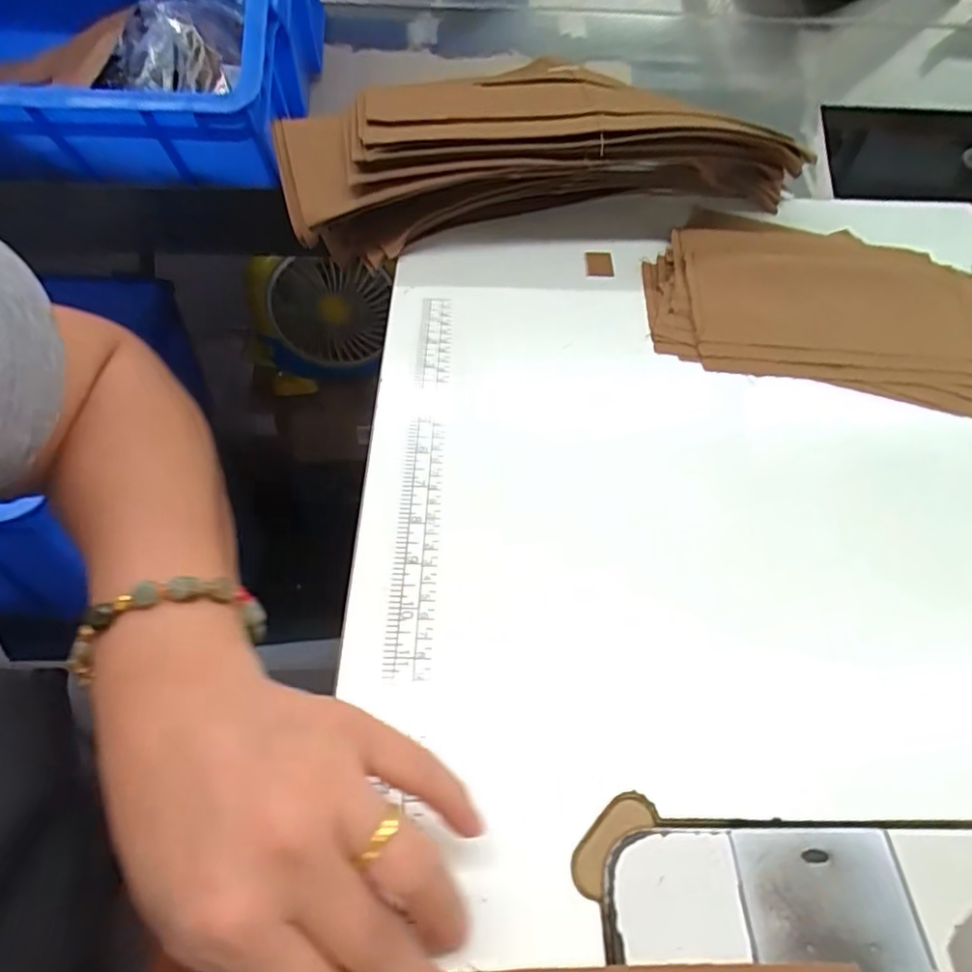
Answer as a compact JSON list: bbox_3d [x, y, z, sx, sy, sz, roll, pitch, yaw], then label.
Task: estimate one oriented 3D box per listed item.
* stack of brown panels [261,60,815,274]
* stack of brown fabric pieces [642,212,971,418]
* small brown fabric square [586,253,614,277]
[{"bbox_3d":[0.049,-0.277,0.503,0.430,0.086,0.127,-6,53,-8],"label":"stack of brown panels"},{"bbox_3d":[0.261,-0.143,0.450,0.259,0.019,0.194,17,54,11],"label":"stack of brown fabric pieces"},{"bbox_3d":[0.093,-0.184,0.487,0.023,0.004,0.033,2,52,-1],"label":"small brown fabric square"}]

